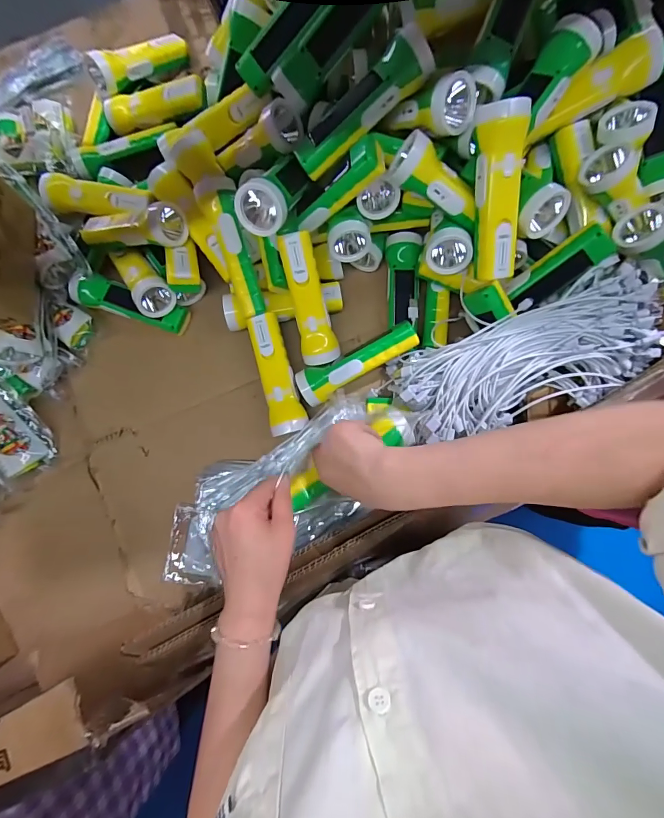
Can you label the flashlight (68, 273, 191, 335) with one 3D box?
[{"bbox_3d":[-0.293,-0.154,0.556,0.170,0.047,0.049,16,83,5],"label":"flashlight"}]

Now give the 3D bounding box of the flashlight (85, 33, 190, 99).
[{"bbox_3d":[-0.288,-0.534,0.586,0.047,0.050,0.160,43,67,8],"label":"flashlight"}]

